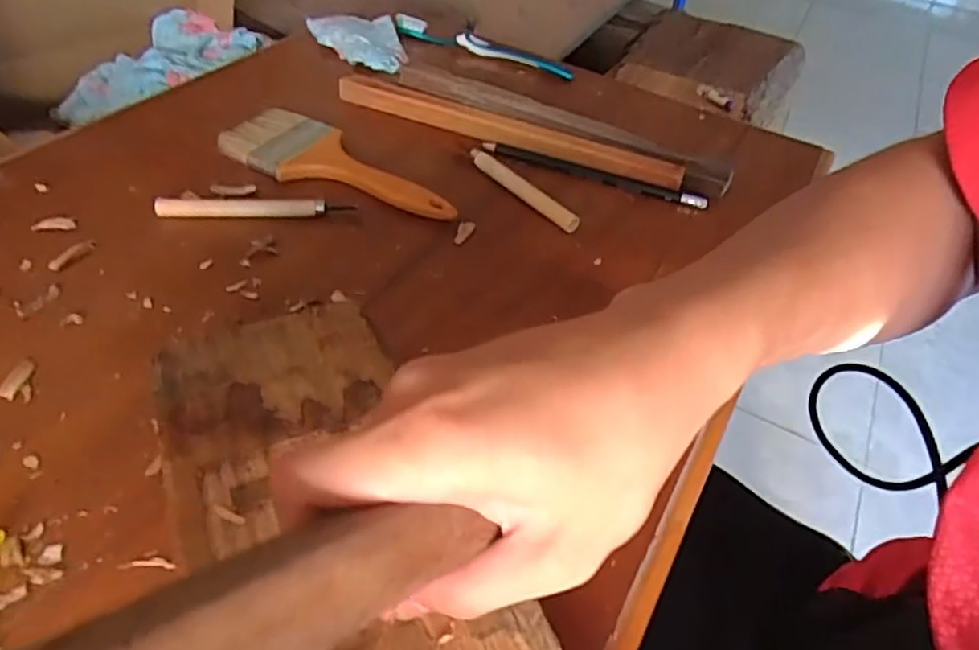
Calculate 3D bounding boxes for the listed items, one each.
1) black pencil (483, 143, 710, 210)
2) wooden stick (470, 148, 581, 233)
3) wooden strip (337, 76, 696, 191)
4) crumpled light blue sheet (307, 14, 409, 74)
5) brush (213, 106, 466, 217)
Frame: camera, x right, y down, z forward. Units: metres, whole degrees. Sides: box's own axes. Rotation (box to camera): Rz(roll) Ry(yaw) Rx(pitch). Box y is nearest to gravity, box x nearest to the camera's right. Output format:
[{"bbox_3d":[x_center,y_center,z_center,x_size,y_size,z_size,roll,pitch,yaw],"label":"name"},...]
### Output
[{"bbox_3d":[0.079,-0.116,0.480,0.172,0.009,0.013,18,47,12],"label":"black pencil"},{"bbox_3d":[0.023,-0.098,0.455,0.010,0.012,0.109,-28,54,-29],"label":"wooden stick"},{"bbox_3d":[0.011,-0.157,0.502,0.286,0.022,0.021,20,47,14],"label":"wooden strip"},{"bbox_3d":[-0.116,-0.275,0.600,0.075,0.021,0.109,-24,52,-26],"label":"crumpled light blue sheet"},{"bbox_3d":[-0.107,-0.113,0.455,0.187,0.015,0.064,26,49,19],"label":"brush"}]

